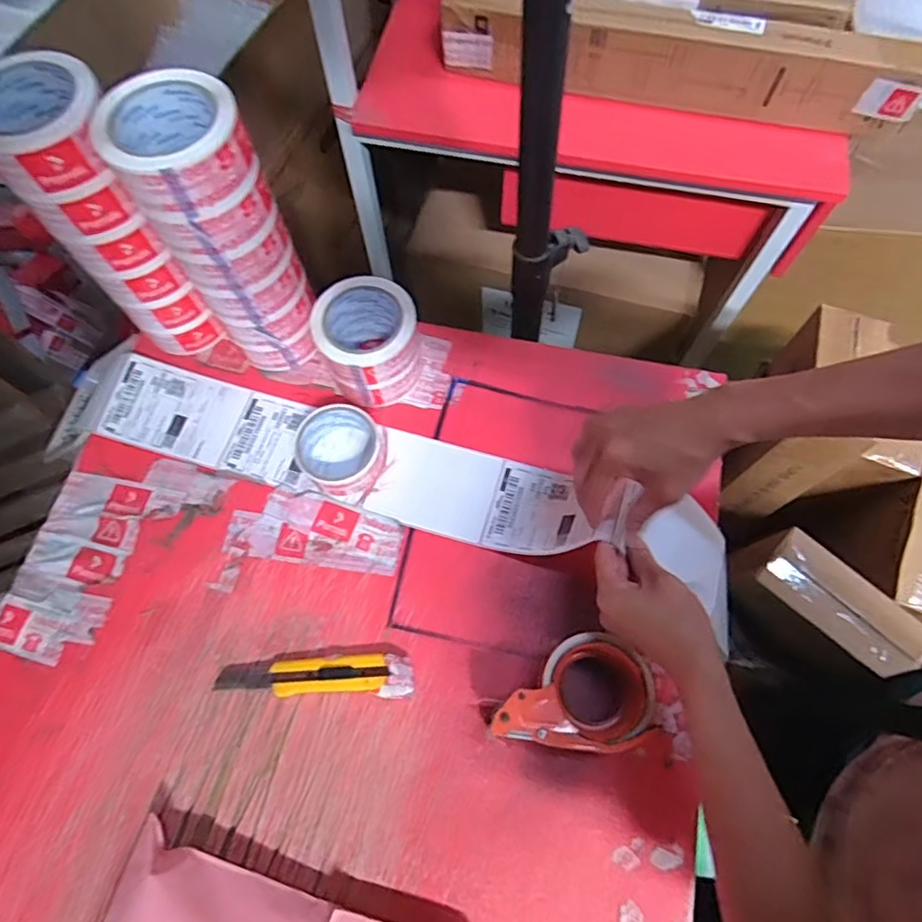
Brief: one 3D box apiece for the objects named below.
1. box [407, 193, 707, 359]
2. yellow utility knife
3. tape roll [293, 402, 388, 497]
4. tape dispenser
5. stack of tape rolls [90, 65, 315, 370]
[{"bbox_3d":[0.179,-0.366,1.195,0.585,0.235,0.202,17,70,7],"label":"box"},{"bbox_3d":[-0.141,0.205,0.539,0.188,0.020,0.036,-1,69,2],"label":"yellow utility knife"},{"bbox_3d":[-0.130,-0.013,0.605,0.093,0.047,0.089,-1,69,2],"label":"tape roll"},{"bbox_3d":[0.101,0.205,0.507,0.135,0.062,0.092,3,69,3],"label":"tape dispenser"},{"bbox_3d":[-0.214,-0.201,0.554,0.103,0.288,0.092,-22,70,-8],"label":"stack of tape rolls"}]

